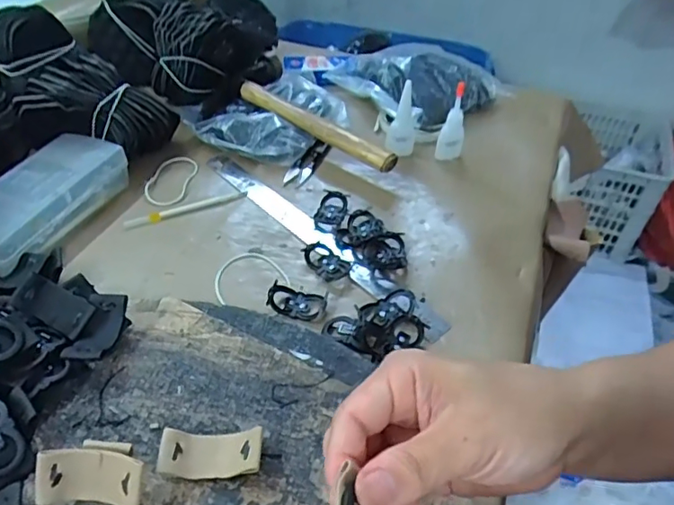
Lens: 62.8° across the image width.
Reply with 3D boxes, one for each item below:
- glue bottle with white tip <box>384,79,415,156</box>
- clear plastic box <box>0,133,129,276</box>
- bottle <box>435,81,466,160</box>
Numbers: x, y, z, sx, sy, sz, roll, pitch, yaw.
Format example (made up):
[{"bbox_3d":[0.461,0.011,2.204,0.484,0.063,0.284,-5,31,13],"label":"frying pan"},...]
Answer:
[{"bbox_3d":[0.073,-0.144,0.601,0.030,0.087,0.033,12,43,7],"label":"glue bottle with white tip"},{"bbox_3d":[-0.259,-0.043,0.486,0.068,0.048,0.156,17,44,12],"label":"clear plastic box"},{"bbox_3d":[0.128,-0.140,0.599,0.026,0.088,0.020,15,44,10],"label":"bottle"}]

